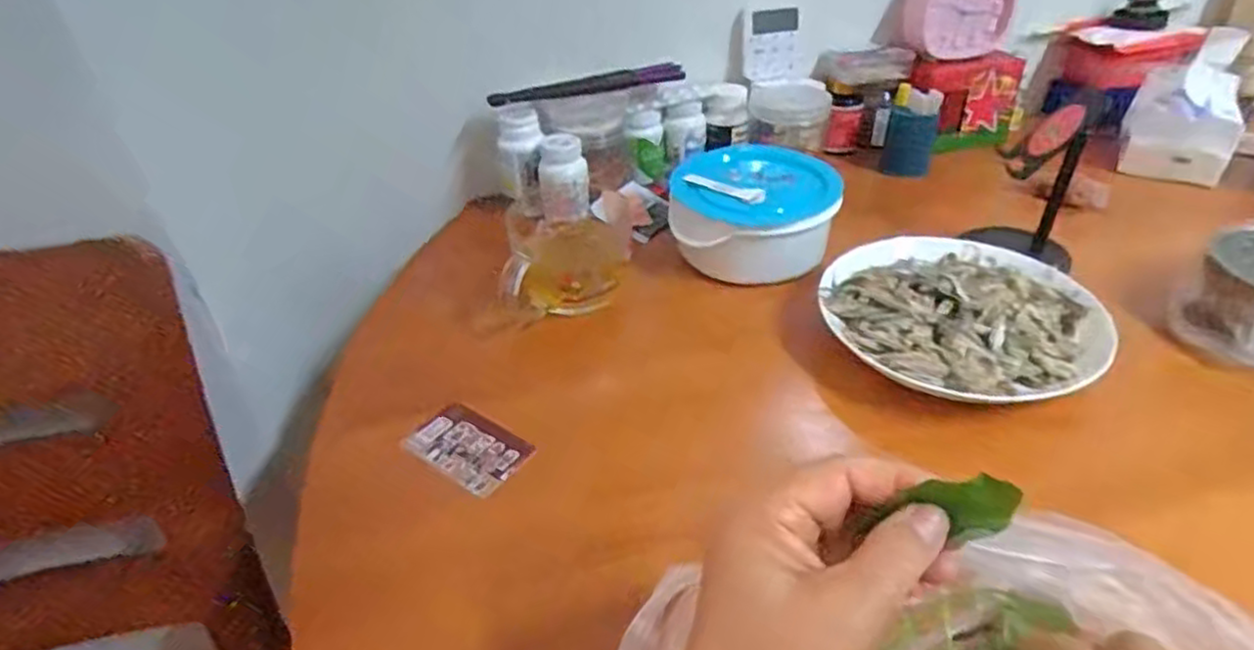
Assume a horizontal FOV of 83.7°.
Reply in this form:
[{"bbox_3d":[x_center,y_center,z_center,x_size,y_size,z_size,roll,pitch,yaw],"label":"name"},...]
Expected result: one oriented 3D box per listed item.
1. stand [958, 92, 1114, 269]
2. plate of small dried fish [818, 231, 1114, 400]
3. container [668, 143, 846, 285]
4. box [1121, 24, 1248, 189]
[{"bbox_3d":[0.354,-0.124,0.599,0.085,0.143,0.083,19,42,26],"label":"stand"},{"bbox_3d":[0.262,-0.013,0.553,0.199,0.028,0.184,-2,37,1],"label":"plate of small dried fish"},{"bbox_3d":[0.114,-0.099,0.639,0.143,0.078,0.141,12,39,19],"label":"container"},{"bbox_3d":[0.626,-0.251,0.777,0.100,0.116,0.164,22,43,29],"label":"box"}]

